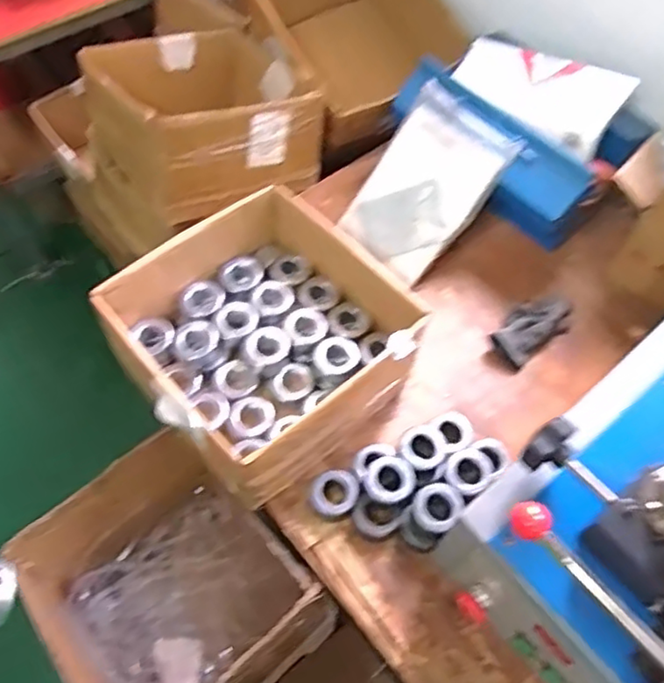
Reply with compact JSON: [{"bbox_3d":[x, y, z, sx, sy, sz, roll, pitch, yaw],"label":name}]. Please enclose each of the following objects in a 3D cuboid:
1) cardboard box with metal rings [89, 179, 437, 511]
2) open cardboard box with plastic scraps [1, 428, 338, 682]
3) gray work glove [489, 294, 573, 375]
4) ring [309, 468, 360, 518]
[{"bbox_3d":[-0.094,-0.005,0.881,0.340,0.148,0.334,-38,65,-21],"label":"cardboard box with metal rings"},{"bbox_3d":[-0.222,0.366,0.921,0.292,0.269,0.317,-38,65,-21],"label":"open cardboard box with plastic scraps"},{"bbox_3d":[0.319,-0.024,1.001,0.150,0.037,0.074,-35,64,-20],"label":"gray work glove"},{"bbox_3d":[0.004,0.204,0.840,0.063,0.041,0.057,-26,61,-16],"label":"ring"}]

